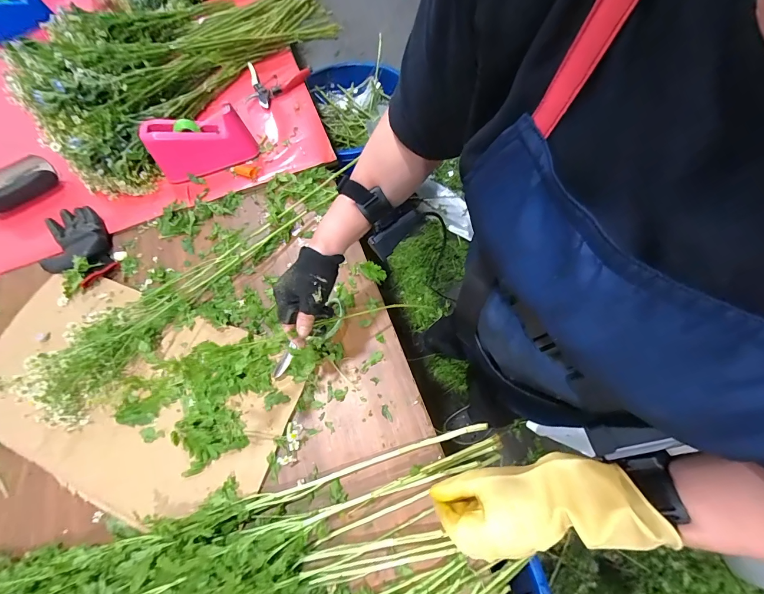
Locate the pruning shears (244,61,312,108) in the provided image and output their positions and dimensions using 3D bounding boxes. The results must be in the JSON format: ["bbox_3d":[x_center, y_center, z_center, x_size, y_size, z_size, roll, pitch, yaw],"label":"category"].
[{"bbox_3d":[-0.293,-0.562,0.873,0.178,0.016,0.168,8,65,7],"label":"pruning shears"}]

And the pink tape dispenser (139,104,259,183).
[{"bbox_3d":[-0.383,-0.325,0.714,0.201,0.107,0.069,-14,64,-3],"label":"pink tape dispenser"}]

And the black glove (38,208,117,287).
[{"bbox_3d":[-0.615,-0.101,0.670,0.198,0.028,0.133,39,72,20],"label":"black glove"}]

